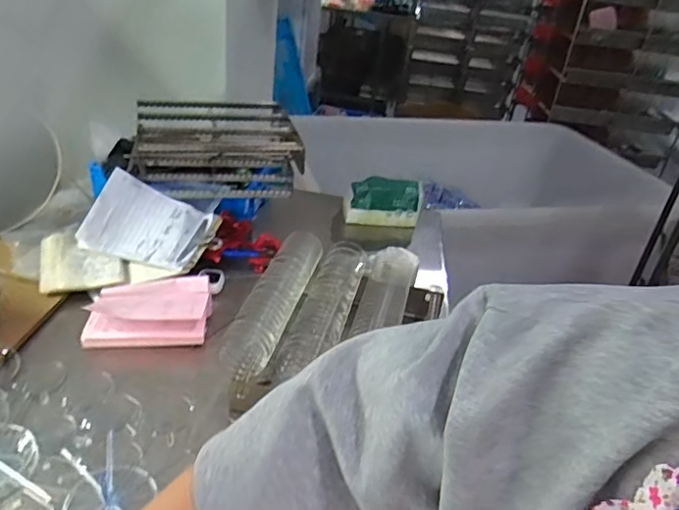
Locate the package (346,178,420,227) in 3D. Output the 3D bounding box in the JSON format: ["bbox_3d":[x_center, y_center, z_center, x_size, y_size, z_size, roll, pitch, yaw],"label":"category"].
[{"bbox_3d":[0.098,-0.110,1.260,0.174,0.117,0.053,1,32,-11],"label":"package"}]

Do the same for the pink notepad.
[{"bbox_3d":[-0.298,0.083,0.876,0.183,0.038,0.146,1,32,-11],"label":"pink notepad"}]

